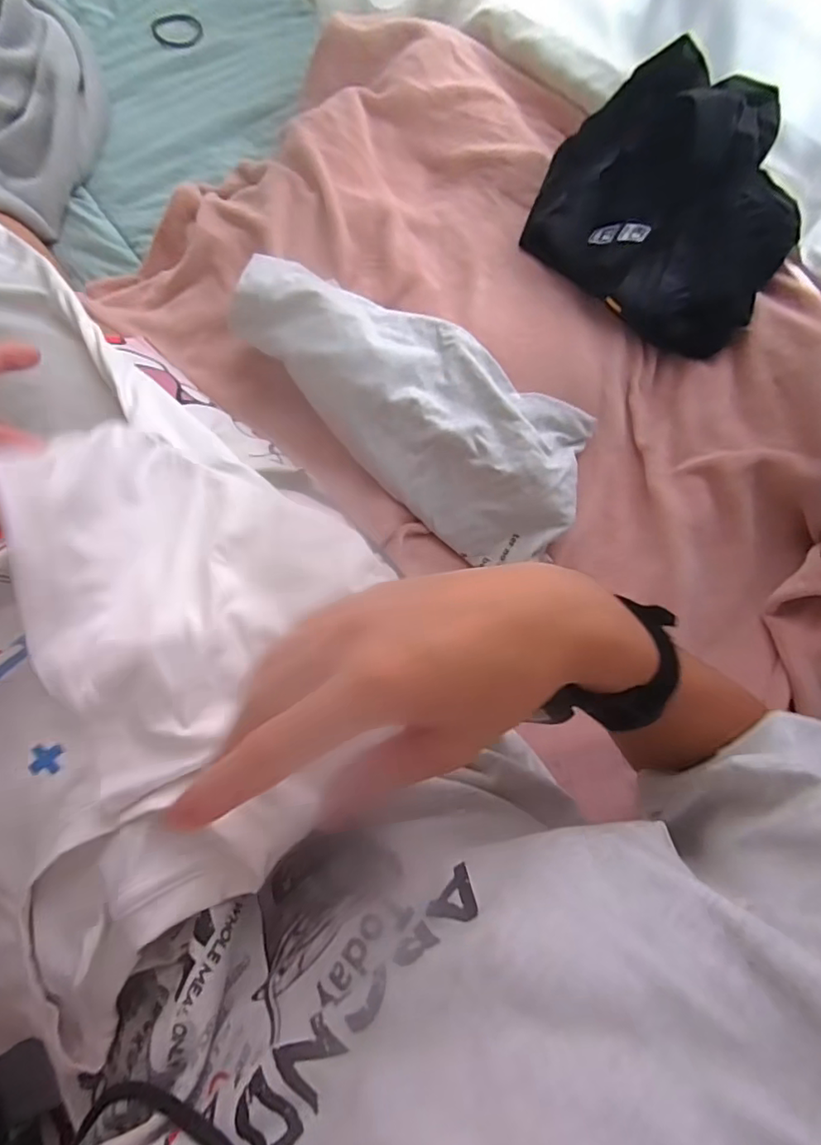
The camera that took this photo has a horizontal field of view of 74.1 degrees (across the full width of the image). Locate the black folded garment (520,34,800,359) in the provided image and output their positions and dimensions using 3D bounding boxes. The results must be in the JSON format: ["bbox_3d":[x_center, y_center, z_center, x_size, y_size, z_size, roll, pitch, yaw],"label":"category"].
[{"bbox_3d":[0.266,-0.382,0.529,0.243,0.095,0.266,32,75,8],"label":"black folded garment"}]

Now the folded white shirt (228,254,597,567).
[{"bbox_3d":[0.008,-0.155,0.479,0.337,0.069,0.167,35,75,-11],"label":"folded white shirt"}]

